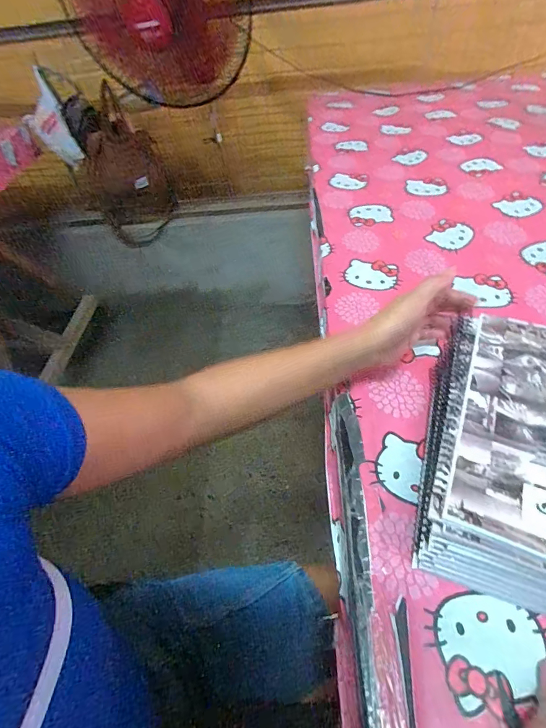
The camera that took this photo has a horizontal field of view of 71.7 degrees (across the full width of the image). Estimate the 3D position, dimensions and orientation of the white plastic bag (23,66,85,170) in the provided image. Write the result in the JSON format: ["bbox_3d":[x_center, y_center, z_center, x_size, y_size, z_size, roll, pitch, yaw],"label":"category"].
[{"bbox_3d":[-0.767,-0.824,1.296,0.140,0.274,0.044,6,49,12],"label":"white plastic bag"}]

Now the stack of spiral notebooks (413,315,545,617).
[{"bbox_3d":[0.207,0.076,0.297,0.162,0.092,0.204,16,54,19],"label":"stack of spiral notebooks"}]

